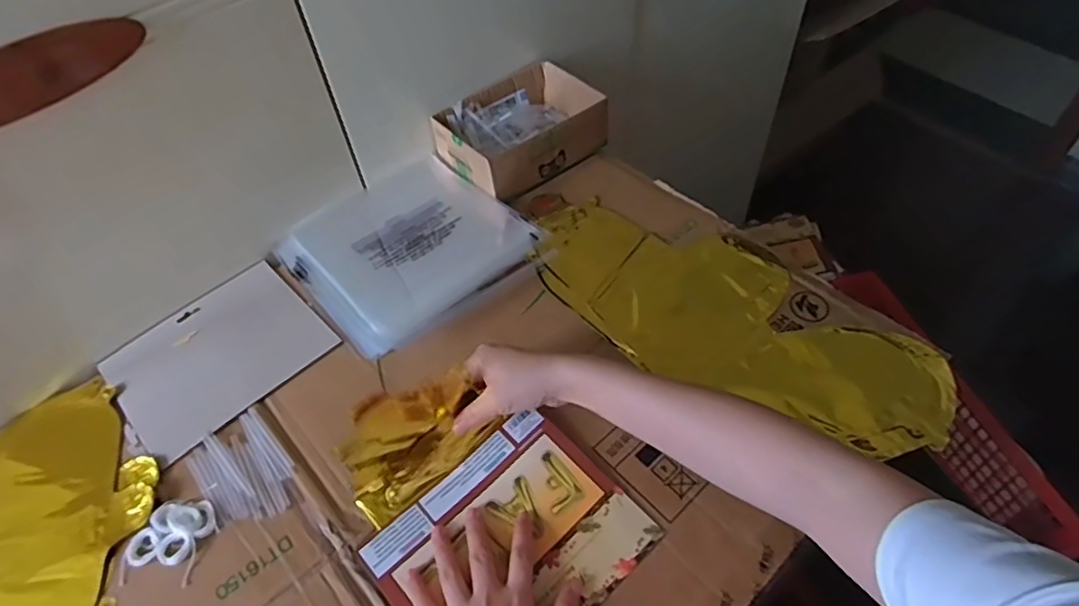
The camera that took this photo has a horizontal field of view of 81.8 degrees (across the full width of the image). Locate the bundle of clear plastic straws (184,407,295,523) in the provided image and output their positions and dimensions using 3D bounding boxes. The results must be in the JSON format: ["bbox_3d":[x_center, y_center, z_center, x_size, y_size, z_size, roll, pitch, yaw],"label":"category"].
[{"bbox_3d":[-0.263,0.149,0.556,0.069,0.005,0.107,-38,59,-23],"label":"bundle of clear plastic straws"}]

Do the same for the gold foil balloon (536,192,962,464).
[{"bbox_3d":[0.191,0.009,0.634,0.417,0.027,0.181,20,56,18],"label":"gold foil balloon"}]

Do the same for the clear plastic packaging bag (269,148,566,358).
[{"bbox_3d":[-0.148,-0.066,0.703,0.232,0.022,0.232,-36,59,-22],"label":"clear plastic packaging bag"}]

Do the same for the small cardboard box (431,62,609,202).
[{"bbox_3d":[-0.020,-0.211,0.773,0.182,0.067,0.138,-35,58,-21],"label":"small cardboard box"}]

